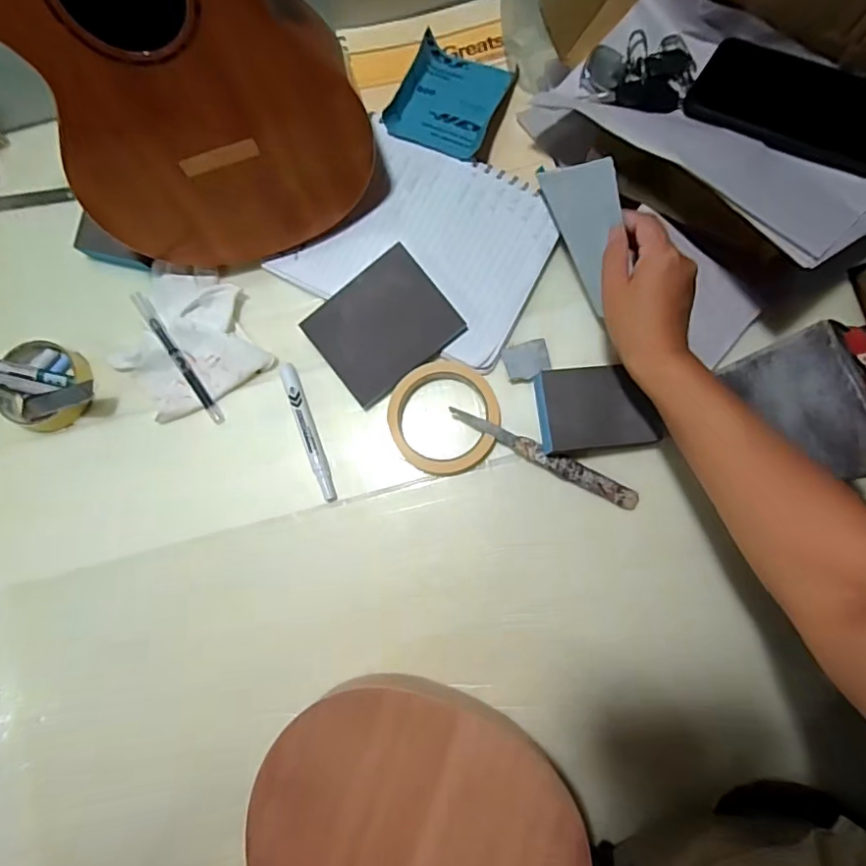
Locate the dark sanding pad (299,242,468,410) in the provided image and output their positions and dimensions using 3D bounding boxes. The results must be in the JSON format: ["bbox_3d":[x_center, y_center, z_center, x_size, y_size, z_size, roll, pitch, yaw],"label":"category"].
[{"bbox_3d":[-0.045,-0.096,0.493,0.117,0.008,0.098,-38,92,3],"label":"dark sanding pad"}]

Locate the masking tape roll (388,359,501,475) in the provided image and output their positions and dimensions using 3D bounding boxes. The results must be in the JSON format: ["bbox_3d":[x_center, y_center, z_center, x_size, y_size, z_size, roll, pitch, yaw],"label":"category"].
[{"bbox_3d":[0.009,-0.015,0.487,0.097,0.012,0.103,0,82,3],"label":"masking tape roll"}]

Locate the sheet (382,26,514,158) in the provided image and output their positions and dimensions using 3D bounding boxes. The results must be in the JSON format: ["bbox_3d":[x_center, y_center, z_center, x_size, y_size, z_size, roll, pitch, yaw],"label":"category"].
[{"bbox_3d":[0.016,-0.318,0.523,0.093,0.032,0.116,23,84,6],"label":"sheet"}]

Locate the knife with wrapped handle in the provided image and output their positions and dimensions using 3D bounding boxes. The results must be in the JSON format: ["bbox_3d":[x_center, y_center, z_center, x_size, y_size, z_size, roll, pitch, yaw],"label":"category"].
[{"bbox_3d":[0.097,0.022,0.478,0.174,0.013,0.018,26,84,7],"label":"knife with wrapped handle"}]

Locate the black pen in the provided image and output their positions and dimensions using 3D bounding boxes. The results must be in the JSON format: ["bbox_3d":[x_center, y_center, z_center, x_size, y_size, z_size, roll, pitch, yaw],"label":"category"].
[{"bbox_3d":[-0.236,-0.069,0.501,0.010,0.012,0.139,-34,81,-2],"label":"black pen"}]

